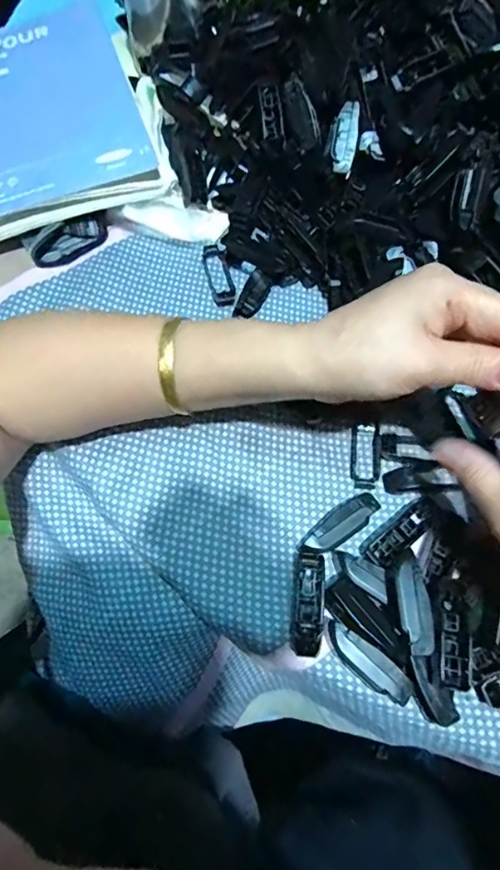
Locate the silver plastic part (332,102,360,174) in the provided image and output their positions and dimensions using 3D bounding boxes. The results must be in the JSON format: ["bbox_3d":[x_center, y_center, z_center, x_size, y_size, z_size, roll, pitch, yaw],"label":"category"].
[{"bbox_3d":[0.069,-0.216,0.352,0.015,0.012,0.046,5,101,0],"label":"silver plastic part"}]

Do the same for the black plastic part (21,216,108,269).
[{"bbox_3d":[-0.138,-0.148,0.369,0.059,0.022,0.024,-25,71,-12],"label":"black plastic part"}]

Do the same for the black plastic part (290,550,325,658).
[{"bbox_3d":[0.034,0.097,0.280,0.017,0.015,0.056,5,67,-1],"label":"black plastic part"}]

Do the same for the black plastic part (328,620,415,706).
[{"bbox_3d":[0.065,0.125,0.264,0.052,0.008,0.018,35,70,11],"label":"black plastic part"}]

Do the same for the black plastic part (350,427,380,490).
[{"bbox_3d":[0.078,0.015,0.324,0.018,0.006,0.044,5,67,-1],"label":"black plastic part"}]

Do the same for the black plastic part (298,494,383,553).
[{"bbox_3d":[0.054,0.057,0.298,0.055,0.015,0.019,-33,73,-15],"label":"black plastic part"}]

